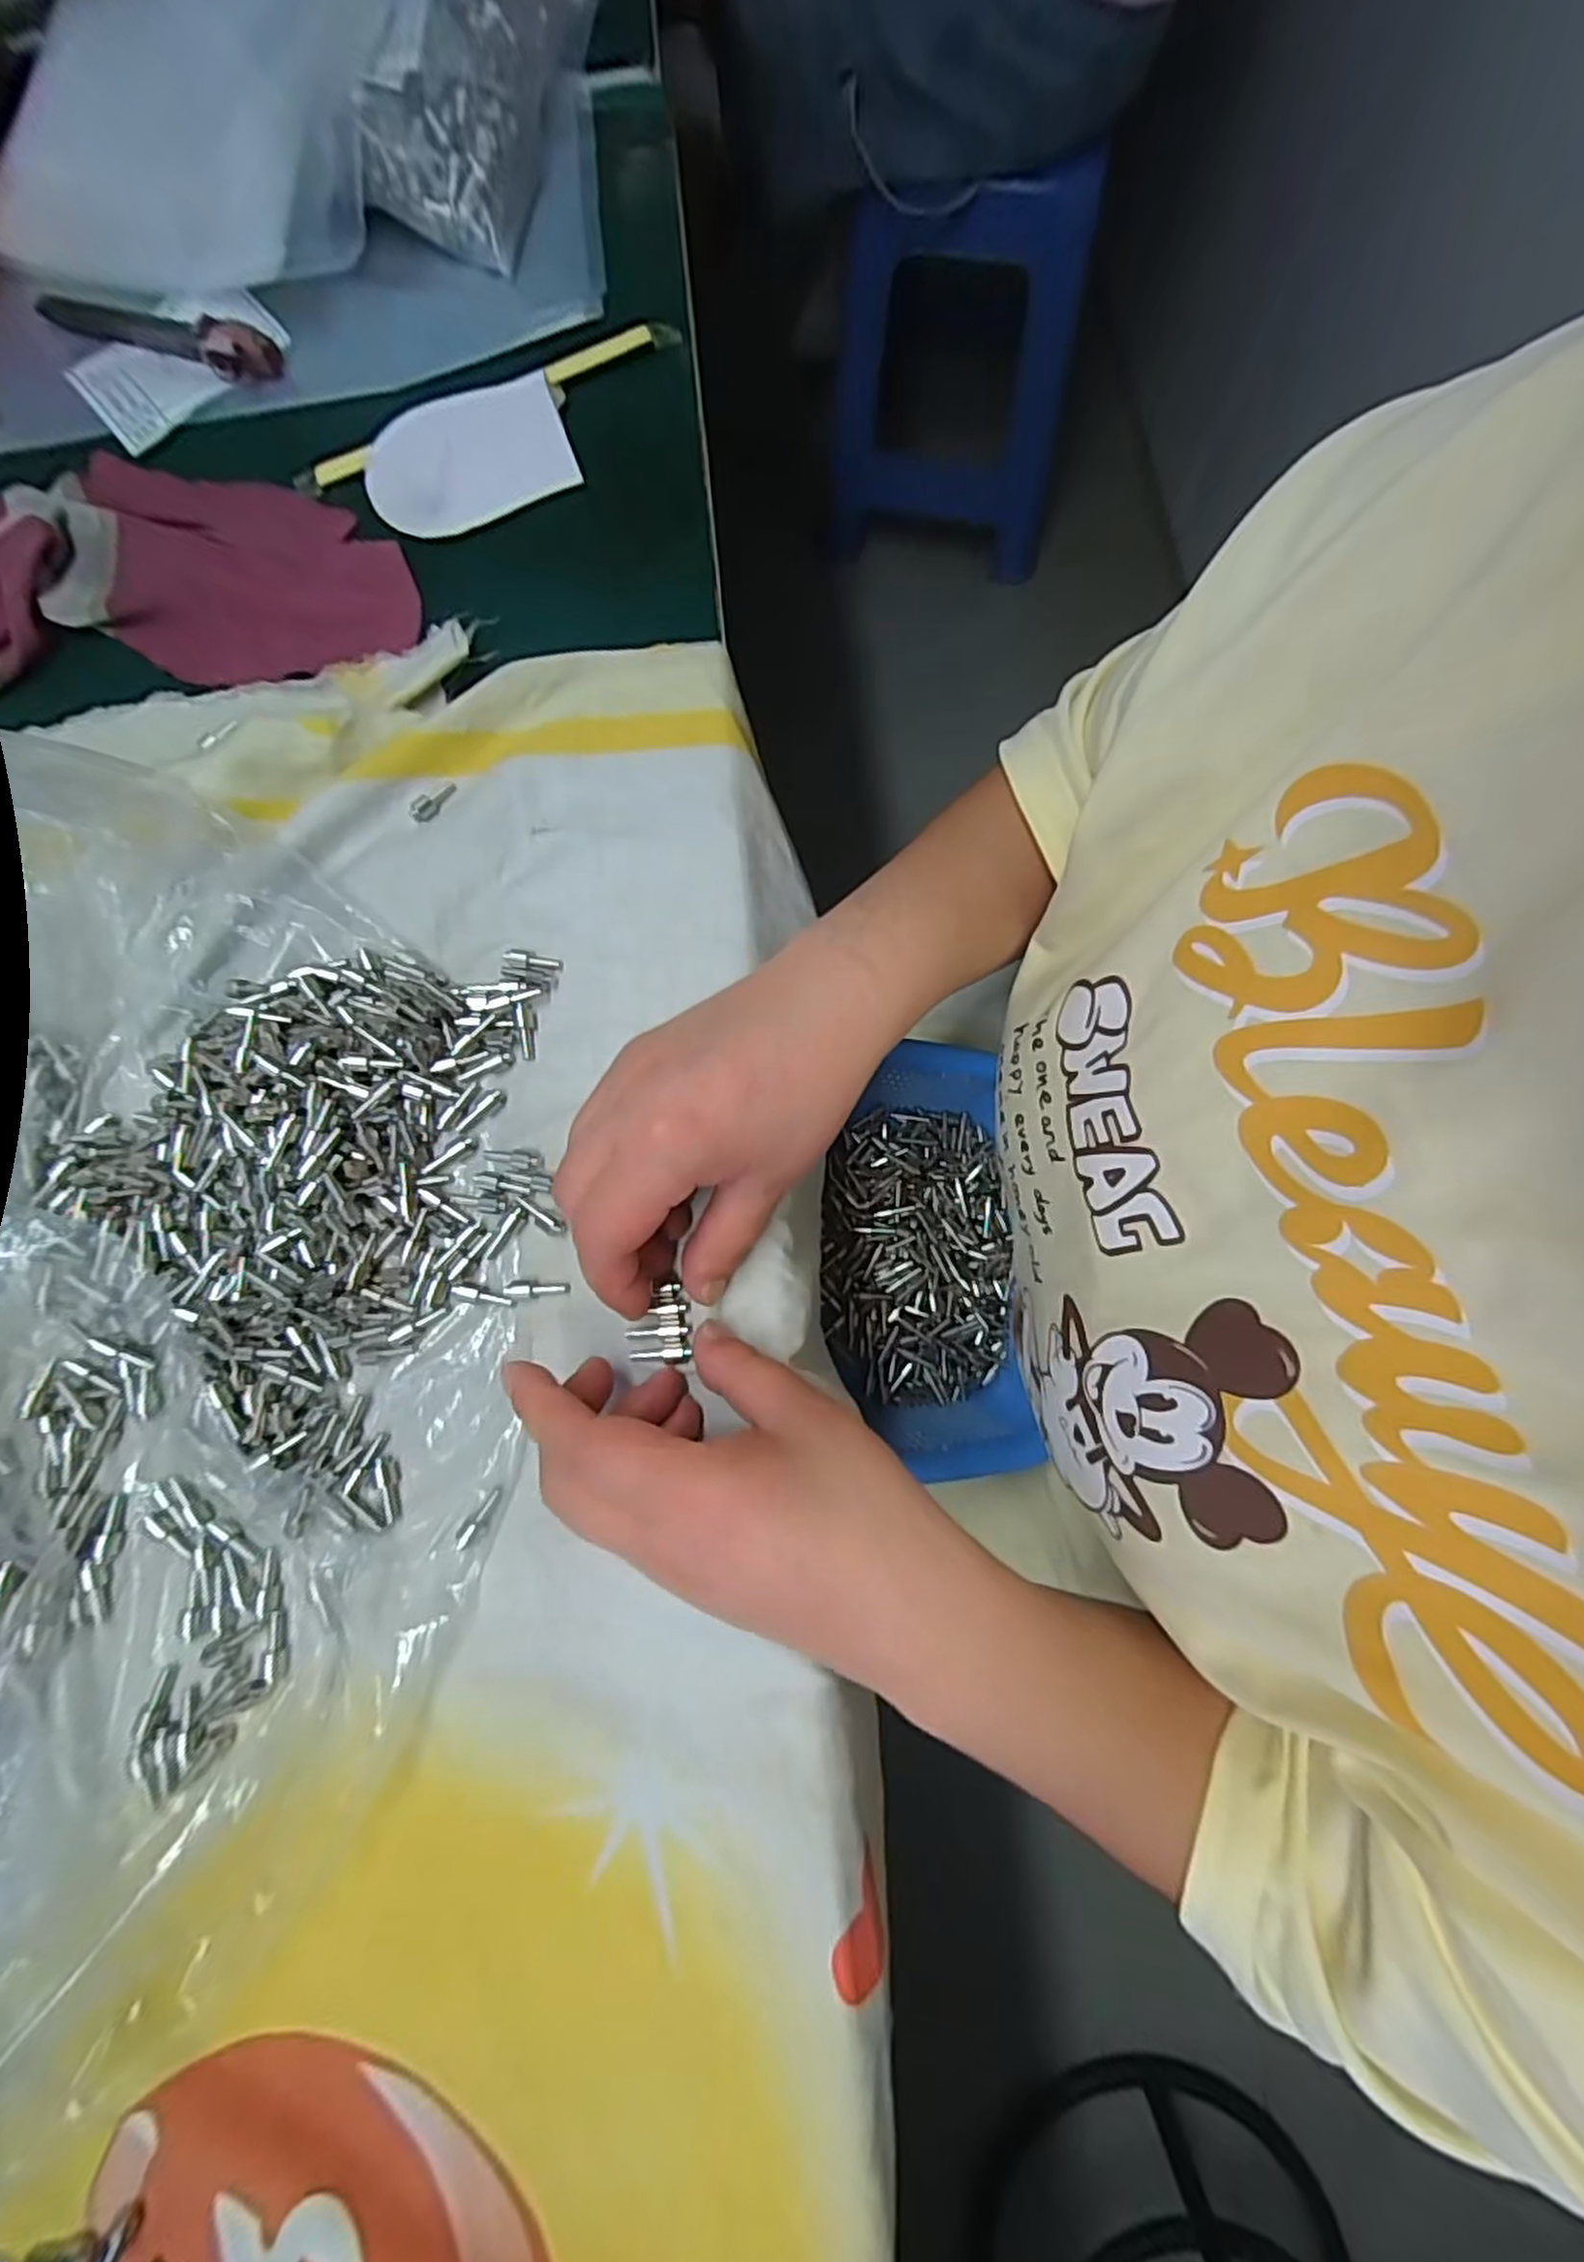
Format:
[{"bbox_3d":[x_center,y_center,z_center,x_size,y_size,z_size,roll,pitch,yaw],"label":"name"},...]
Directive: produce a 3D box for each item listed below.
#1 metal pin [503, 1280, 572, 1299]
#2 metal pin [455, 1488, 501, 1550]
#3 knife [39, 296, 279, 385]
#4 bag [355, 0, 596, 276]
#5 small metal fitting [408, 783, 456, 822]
[{"bbox_3d":[-0.095,0.059,0.285,0.024,0.005,0.007,3,78,1],"label":"metal pin"},{"bbox_3d":[-0.111,0.136,0.269,0.006,0.004,0.022,33,67,6],"label":"metal pin"},{"bbox_3d":[-0.326,-0.409,0.386,0.141,0.022,0.021,23,79,5],"label":"knife"},{"bbox_3d":[-0.161,-0.541,0.389,0.071,0.036,0.184,9,78,2],"label":"bag"},{"bbox_3d":[-0.155,-0.142,0.330,0.023,0.005,0.009,-42,81,-8],"label":"small metal fitting"}]

